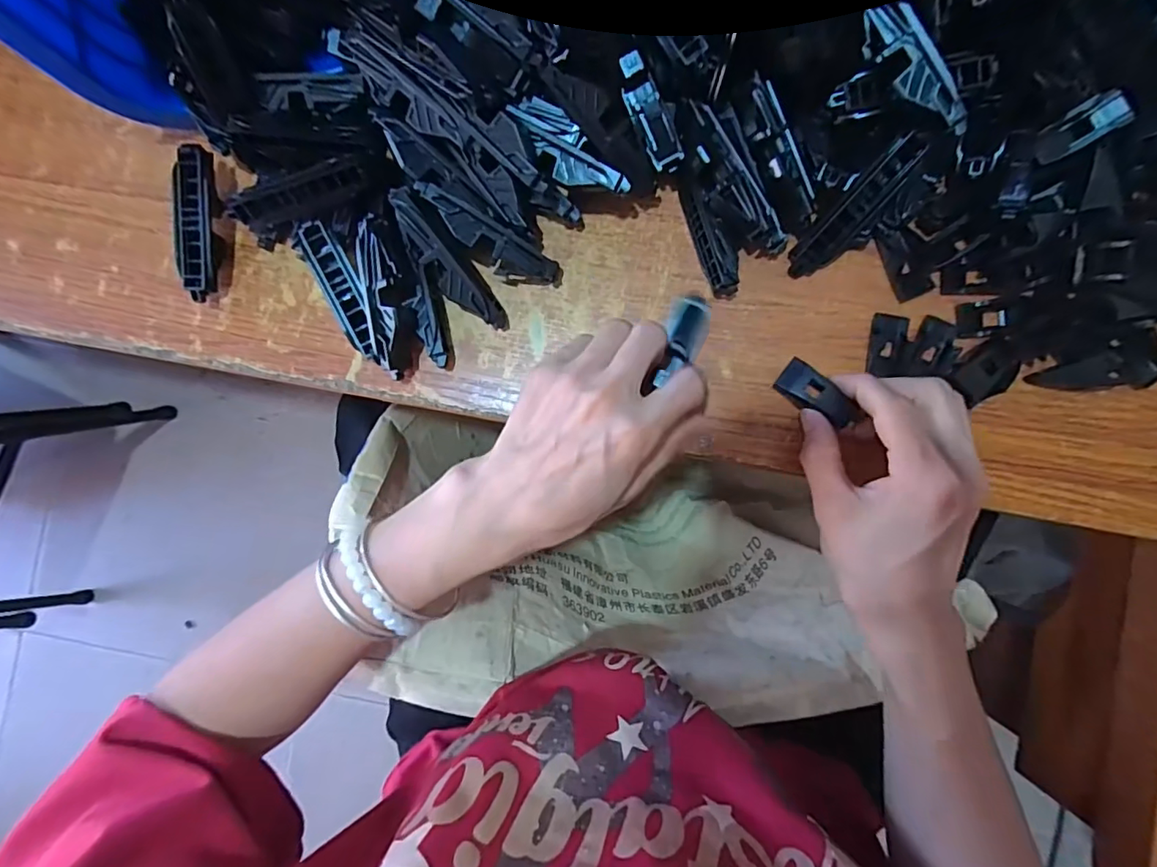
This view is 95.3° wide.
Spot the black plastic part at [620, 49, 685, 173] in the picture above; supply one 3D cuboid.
[{"bbox_3d":[0.036,-0.162,0.268,0.018,0.015,0.054,-27,105,1],"label":"black plastic part"}]

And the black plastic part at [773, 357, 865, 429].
[{"bbox_3d":[0.126,-0.019,0.276,0.045,0.009,0.020,36,90,4],"label":"black plastic part"}]

